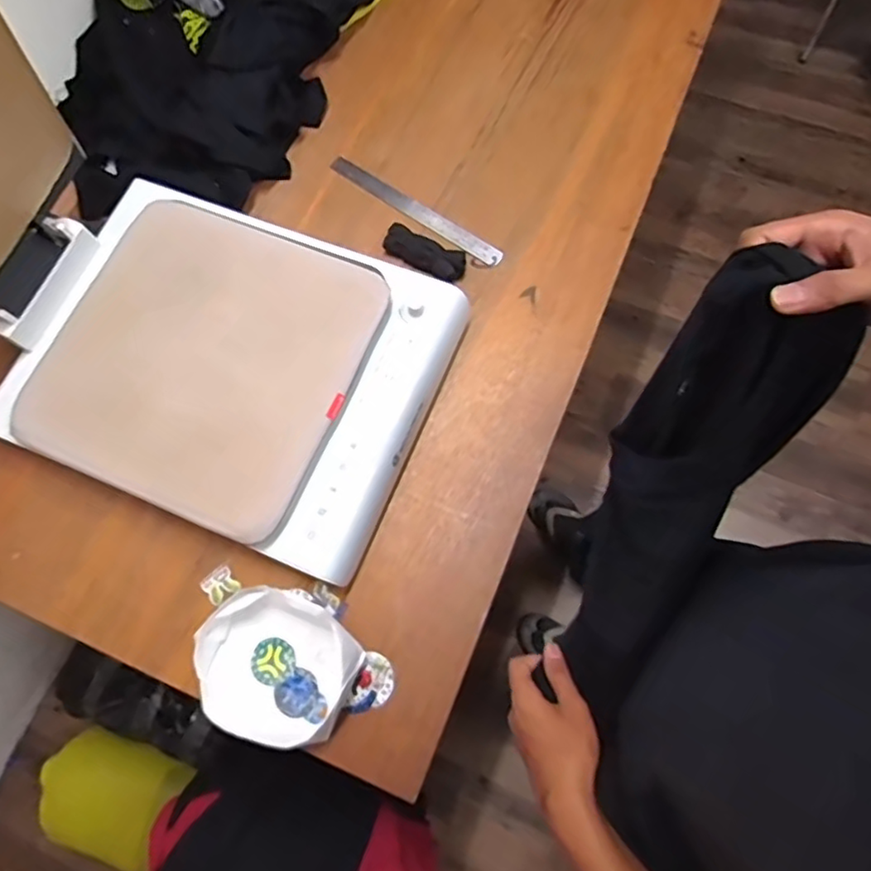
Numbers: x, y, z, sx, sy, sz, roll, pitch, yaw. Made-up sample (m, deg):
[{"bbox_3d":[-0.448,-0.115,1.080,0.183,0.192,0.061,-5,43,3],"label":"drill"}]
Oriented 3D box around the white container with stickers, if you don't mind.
[{"bbox_3d":[-0.194,0.280,0.757,0.192,0.054,0.165,22,74,9],"label":"white container with stickers"}]

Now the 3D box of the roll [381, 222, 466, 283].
[{"bbox_3d":[-0.016,-0.274,0.928,0.125,0.027,0.056,30,76,11],"label":"roll"}]

